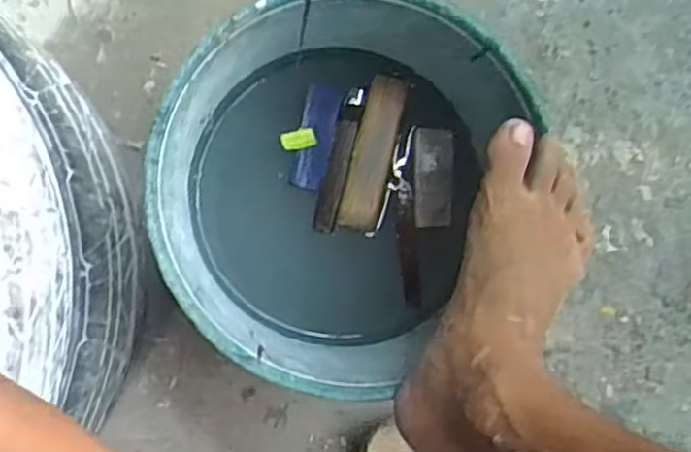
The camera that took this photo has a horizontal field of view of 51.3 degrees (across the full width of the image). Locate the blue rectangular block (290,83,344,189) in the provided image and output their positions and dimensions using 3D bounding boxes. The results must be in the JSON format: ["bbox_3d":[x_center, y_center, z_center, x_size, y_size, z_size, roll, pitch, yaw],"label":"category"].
[{"bbox_3d":[-0.027,-0.086,0.700,0.033,0.012,0.099,11,89,-4],"label":"blue rectangular block"}]

